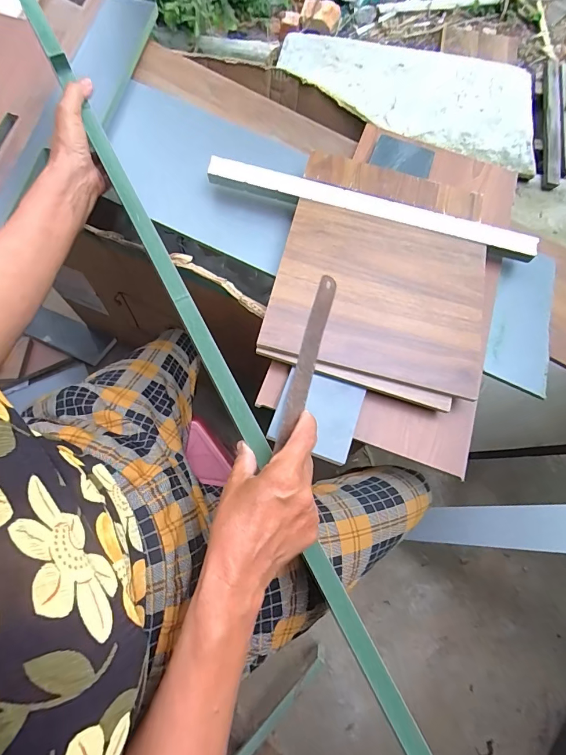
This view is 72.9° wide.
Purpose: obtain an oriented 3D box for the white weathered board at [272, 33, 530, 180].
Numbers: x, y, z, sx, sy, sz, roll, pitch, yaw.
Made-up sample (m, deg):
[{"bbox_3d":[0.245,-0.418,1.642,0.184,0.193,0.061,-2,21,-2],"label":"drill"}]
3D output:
[{"bbox_3d":[0.431,-1.007,1.348,0.890,0.031,0.499,12,75,1],"label":"white weathered board"}]

